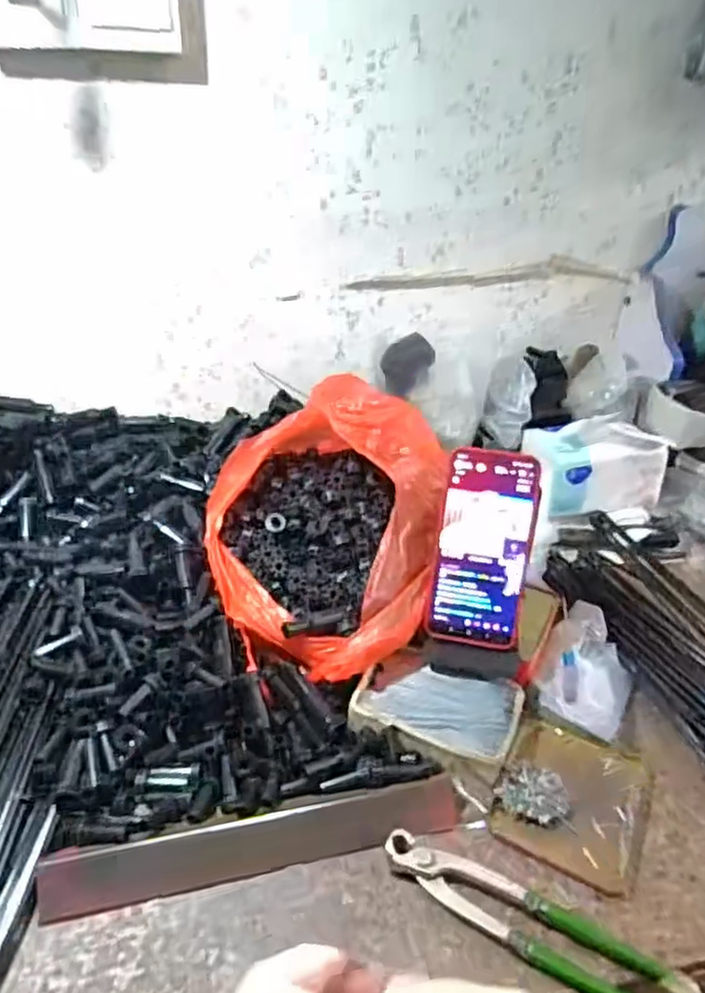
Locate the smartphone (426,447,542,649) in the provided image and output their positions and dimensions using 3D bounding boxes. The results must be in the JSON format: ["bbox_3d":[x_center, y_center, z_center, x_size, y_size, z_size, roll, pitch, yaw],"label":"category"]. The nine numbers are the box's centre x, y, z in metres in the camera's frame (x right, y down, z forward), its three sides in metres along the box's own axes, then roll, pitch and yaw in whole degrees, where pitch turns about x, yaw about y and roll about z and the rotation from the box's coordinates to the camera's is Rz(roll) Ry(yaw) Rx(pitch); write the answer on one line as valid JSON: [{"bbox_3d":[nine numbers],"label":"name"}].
[{"bbox_3d":[0.111,0.043,0.562,0.079,0.164,0.014,8,3,12],"label":"smartphone"}]

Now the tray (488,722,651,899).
[{"bbox_3d":[0.170,0.226,0.513,0.103,0.020,0.125,17,36,25],"label":"tray"}]

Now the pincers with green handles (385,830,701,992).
[{"bbox_3d":[0.115,0.275,0.431,0.198,0.021,0.042,17,36,24],"label":"pincers with green handles"}]

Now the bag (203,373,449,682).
[{"bbox_3d":[-0.023,0.028,0.613,0.216,0.174,0.226,-19,37,-28],"label":"bag"}]

